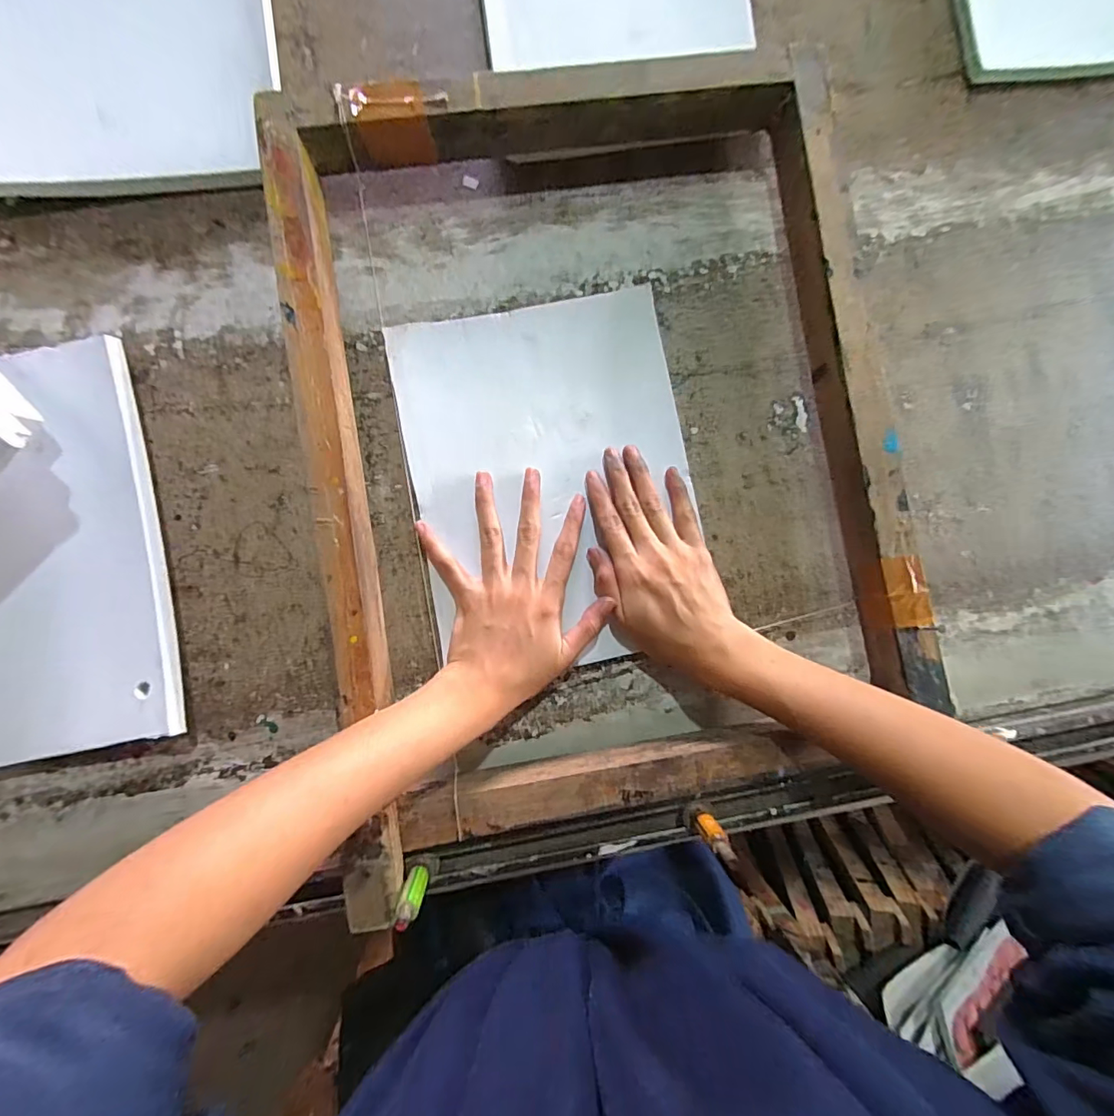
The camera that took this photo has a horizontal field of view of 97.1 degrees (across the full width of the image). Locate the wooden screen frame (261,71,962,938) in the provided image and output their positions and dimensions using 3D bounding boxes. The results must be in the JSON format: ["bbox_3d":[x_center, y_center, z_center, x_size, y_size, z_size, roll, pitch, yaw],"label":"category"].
[{"bbox_3d":[0.033,-0.079,0.349,0.394,0.064,0.520,-8,87,-4],"label":"wooden screen frame"}]

